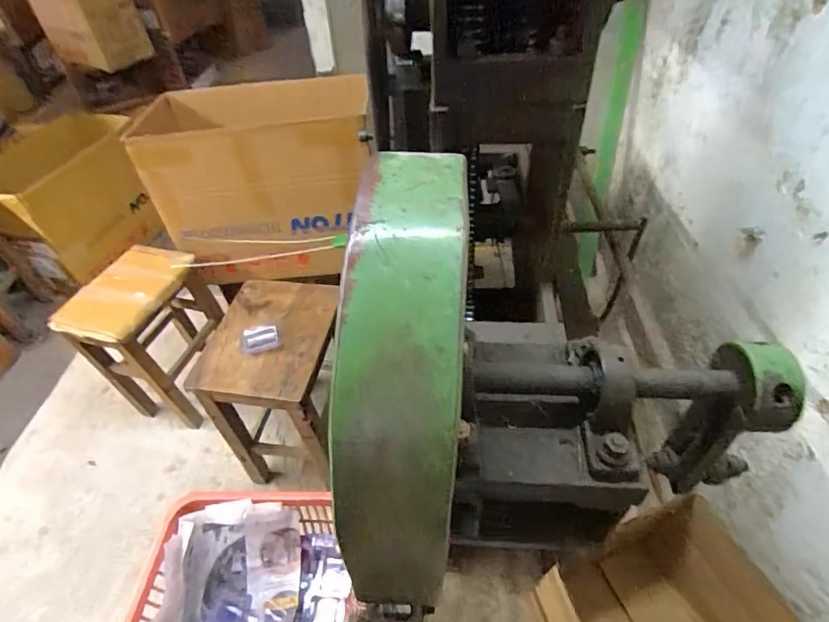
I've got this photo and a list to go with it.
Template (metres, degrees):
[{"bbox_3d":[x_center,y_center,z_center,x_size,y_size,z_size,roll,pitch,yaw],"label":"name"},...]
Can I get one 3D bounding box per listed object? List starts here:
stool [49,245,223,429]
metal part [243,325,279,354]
[{"bbox_3d":[-0.737,0.085,1.375,0.252,0.433,0.328,8,46,12],"label":"stool"},{"bbox_3d":[-0.329,0.060,1.010,0.074,0.020,0.057,-10,45,-6],"label":"metal part"}]

